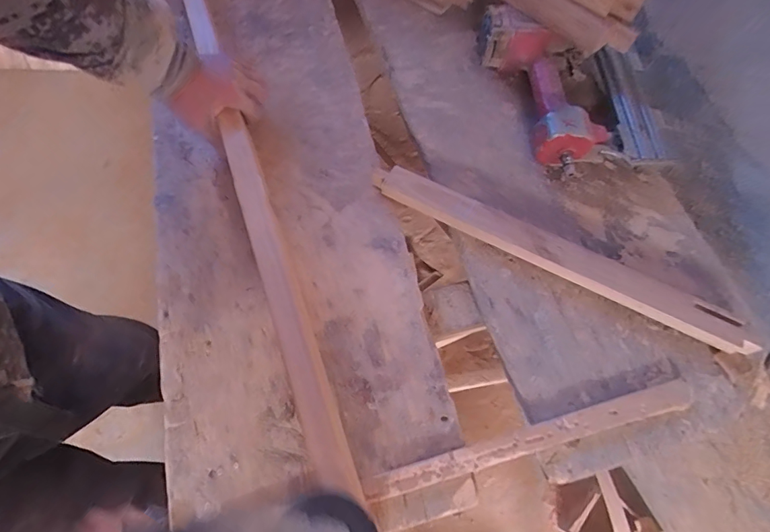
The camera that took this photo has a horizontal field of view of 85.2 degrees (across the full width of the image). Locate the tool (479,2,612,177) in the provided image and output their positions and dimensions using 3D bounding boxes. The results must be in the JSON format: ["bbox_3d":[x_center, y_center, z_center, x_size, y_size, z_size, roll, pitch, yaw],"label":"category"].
[{"bbox_3d":[0.225,-0.268,0.615,0.099,0.082,0.290,-15,66,-8],"label":"tool"}]

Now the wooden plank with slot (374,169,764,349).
[{"bbox_3d":[0.196,-0.020,0.514,0.454,0.033,0.043,27,68,11],"label":"wooden plank with slot"}]

